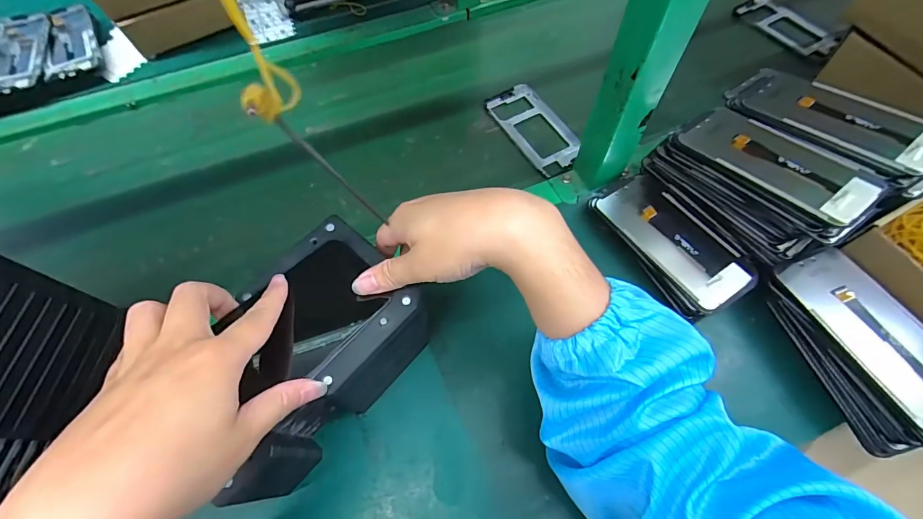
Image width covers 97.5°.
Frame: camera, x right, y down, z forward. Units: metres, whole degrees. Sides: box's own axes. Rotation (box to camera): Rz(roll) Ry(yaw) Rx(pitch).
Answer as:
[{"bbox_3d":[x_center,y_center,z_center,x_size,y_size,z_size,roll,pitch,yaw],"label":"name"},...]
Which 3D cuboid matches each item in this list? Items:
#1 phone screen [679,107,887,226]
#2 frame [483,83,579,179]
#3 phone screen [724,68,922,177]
[{"bbox_3d":[0.288,-0.092,0.374,0.075,0.010,0.156,-33,57,-14],"label":"phone screen"},{"bbox_3d":[0.099,-0.176,0.542,0.078,0.007,0.159,-27,65,-13],"label":"frame"},{"bbox_3d":[0.352,-0.138,0.388,0.080,0.009,0.175,-36,55,-12],"label":"phone screen"}]

